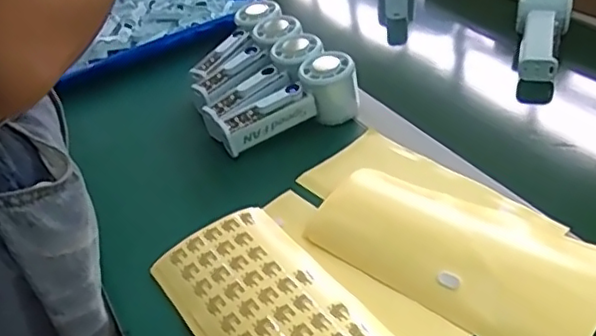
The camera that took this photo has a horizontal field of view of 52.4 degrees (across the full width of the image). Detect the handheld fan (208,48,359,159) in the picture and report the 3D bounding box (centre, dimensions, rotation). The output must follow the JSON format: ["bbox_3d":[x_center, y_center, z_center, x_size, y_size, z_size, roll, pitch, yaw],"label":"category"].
[{"bbox_3d":[-0.012,-0.068,0.629,0.147,0.060,0.054,-25,40,-20],"label":"handheld fan"}]

